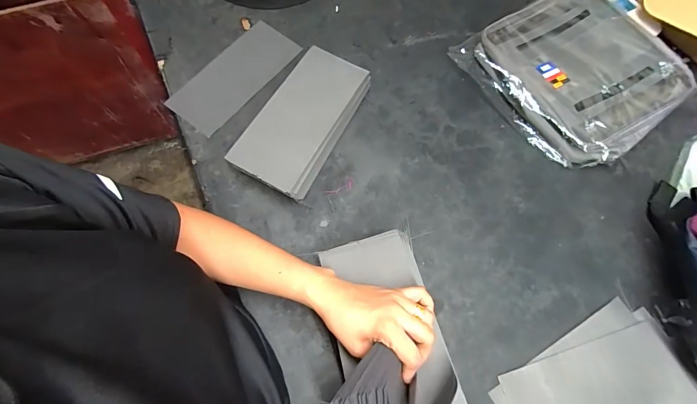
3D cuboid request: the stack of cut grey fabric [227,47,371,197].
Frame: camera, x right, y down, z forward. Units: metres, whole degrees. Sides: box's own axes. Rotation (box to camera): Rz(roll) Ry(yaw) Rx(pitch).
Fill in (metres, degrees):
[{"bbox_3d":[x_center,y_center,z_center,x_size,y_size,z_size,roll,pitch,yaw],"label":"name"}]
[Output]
[{"bbox_3d":[-0.065,-0.118,0.494,0.105,0.055,0.225,27,72,8],"label":"stack of cut grey fabric"}]

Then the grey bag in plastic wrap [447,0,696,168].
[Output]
[{"bbox_3d":[0.354,-0.206,0.531,0.249,0.061,0.278,-33,74,-12],"label":"grey bag in plastic wrap"}]

